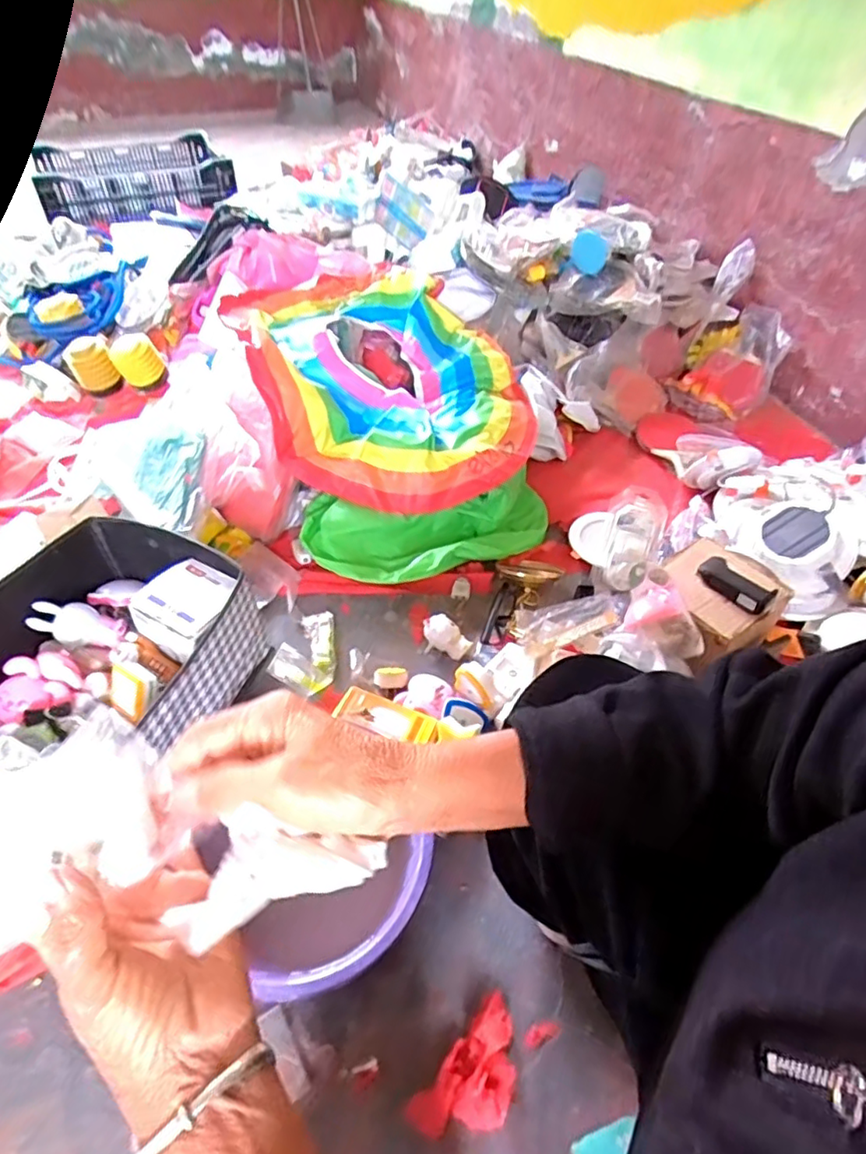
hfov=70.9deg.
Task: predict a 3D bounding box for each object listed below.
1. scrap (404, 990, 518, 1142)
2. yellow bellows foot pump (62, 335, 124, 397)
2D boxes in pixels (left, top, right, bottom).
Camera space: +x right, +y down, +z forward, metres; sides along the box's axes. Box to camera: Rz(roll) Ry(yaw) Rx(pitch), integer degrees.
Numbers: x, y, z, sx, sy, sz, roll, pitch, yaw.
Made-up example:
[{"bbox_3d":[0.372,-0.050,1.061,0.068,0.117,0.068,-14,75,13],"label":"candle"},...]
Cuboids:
[{"bbox_3d":[0.046,0.500,0.608,0.075,0.044,0.140,36,56,26],"label":"scrap"},{"bbox_3d":[-0.787,-0.484,1.402,0.093,0.110,0.077,-27,54,-24],"label":"yellow bellows foot pump"}]

